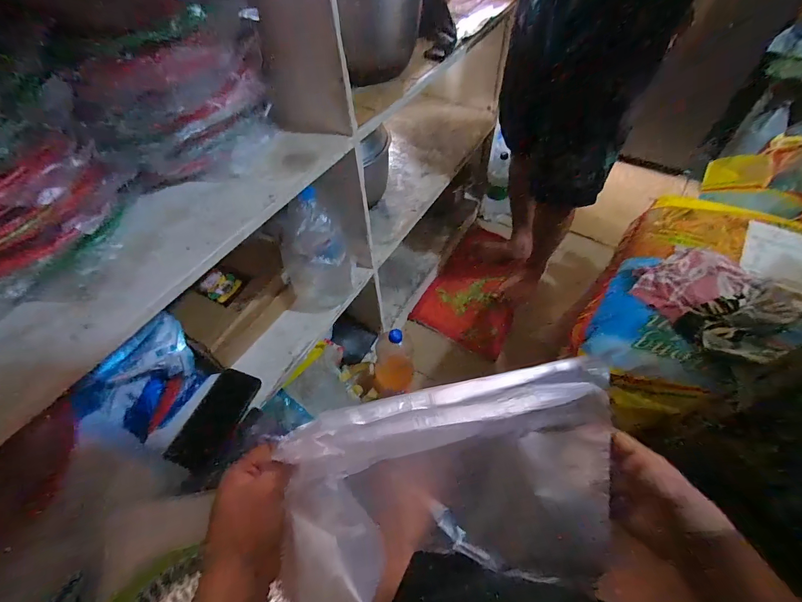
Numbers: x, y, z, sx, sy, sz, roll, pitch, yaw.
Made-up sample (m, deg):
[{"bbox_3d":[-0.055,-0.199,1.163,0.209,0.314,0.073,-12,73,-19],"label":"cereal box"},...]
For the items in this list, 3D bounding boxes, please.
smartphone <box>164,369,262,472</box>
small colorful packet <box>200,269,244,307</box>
[{"bbox_3d":[-0.321,0.202,0.631,0.075,0.015,0.168,25,55,-3],"label":"smartphone"},{"bbox_3d":[-0.342,-0.028,0.687,0.075,0.013,0.063,19,57,15],"label":"small colorful packet"}]

